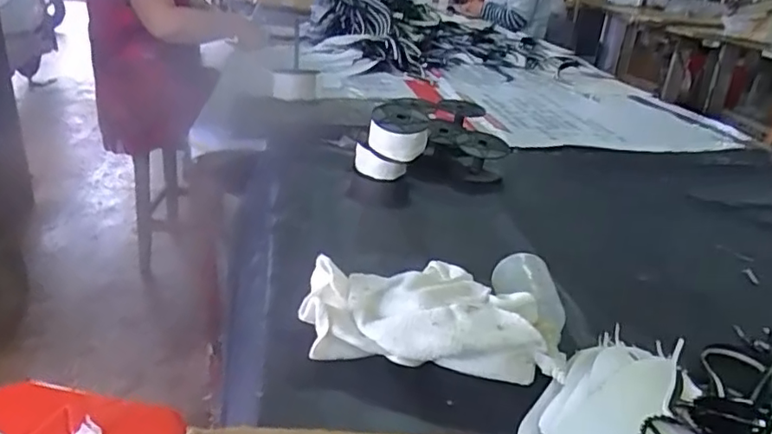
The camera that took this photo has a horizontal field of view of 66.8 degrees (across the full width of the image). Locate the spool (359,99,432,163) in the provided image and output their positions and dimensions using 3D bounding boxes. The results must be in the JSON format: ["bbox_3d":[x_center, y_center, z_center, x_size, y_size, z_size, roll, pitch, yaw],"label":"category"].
[{"bbox_3d":[0.018,-0.141,0.953,0.101,0.075,0.091,8,25,7],"label":"spool"}]

